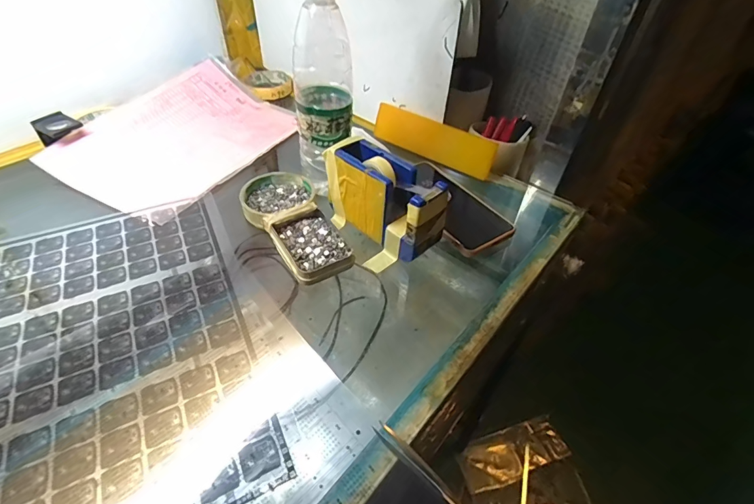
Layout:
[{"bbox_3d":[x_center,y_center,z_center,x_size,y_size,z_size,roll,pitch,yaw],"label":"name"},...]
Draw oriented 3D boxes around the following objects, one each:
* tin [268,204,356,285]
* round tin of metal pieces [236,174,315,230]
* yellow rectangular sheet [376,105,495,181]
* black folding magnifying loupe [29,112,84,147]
[{"bbox_3d":[-0.068,-0.008,0.405,0.063,0.017,0.094,-22,49,-23],"label":"tin"},{"bbox_3d":[-0.114,-0.061,0.452,0.082,0.022,0.080,1,44,-1],"label":"round tin of metal pieces"},{"bbox_3d":[0.076,-0.158,0.546,0.184,0.046,0.022,30,50,25],"label":"yellow rectangular sheet"},{"bbox_3d":[-0.411,-0.158,0.503,0.037,0.030,0.037,16,46,13],"label":"black folding magnifying loupe"}]

